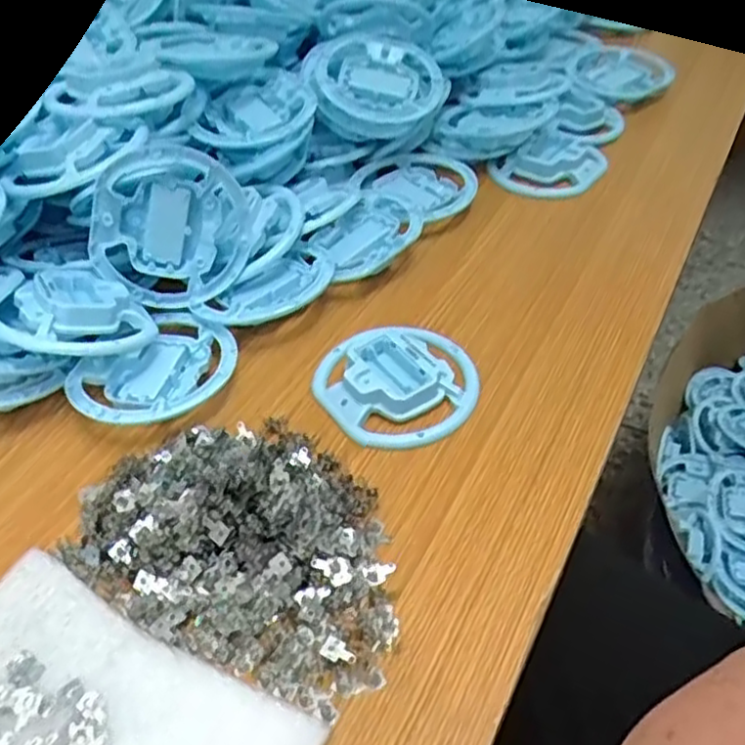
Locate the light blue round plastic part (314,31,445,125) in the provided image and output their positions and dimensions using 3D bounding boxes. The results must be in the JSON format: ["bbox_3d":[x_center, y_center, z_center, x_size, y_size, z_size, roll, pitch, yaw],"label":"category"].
[{"bbox_3d":[0.002,-0.242,0.601,0.109,0.016,0.109,4,61,-8],"label":"light blue round plastic part"}]

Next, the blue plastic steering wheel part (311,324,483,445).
[{"bbox_3d":[0.014,0.005,0.444,0.098,0.020,0.084,-2,45,-1],"label":"blue plastic steering wheel part"}]

